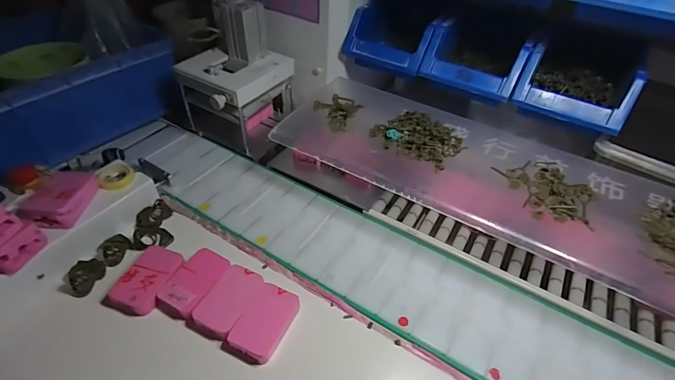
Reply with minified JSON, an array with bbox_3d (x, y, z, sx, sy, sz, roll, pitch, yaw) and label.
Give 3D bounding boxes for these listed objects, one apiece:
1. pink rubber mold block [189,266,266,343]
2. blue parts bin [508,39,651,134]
[{"bbox_3d":[-0.114,0.117,0.388,0.045,0.017,0.073,20,47,17],"label":"pink rubber mold block"},{"bbox_3d":[0.309,-0.146,0.463,0.123,0.061,0.144,28,50,24],"label":"blue parts bin"}]

